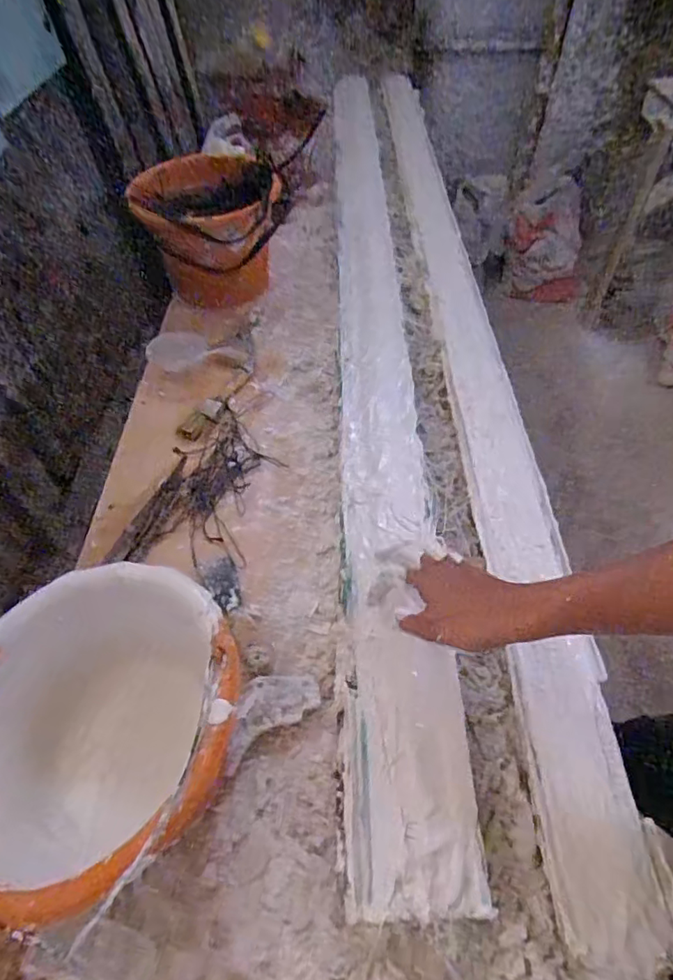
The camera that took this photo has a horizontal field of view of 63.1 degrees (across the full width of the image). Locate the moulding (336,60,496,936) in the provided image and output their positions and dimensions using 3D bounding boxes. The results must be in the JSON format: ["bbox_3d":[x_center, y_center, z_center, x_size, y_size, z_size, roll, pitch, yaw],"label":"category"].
[{"bbox_3d":[0.068,-0.564,1.205,0.122,0.055,2.236,1,49,0],"label":"moulding"}]

